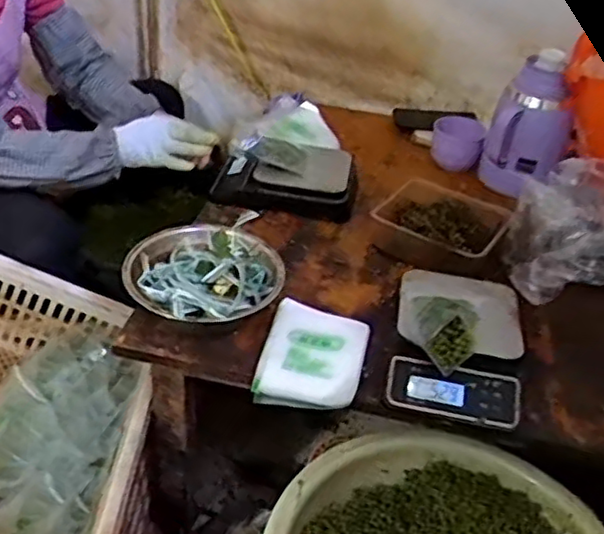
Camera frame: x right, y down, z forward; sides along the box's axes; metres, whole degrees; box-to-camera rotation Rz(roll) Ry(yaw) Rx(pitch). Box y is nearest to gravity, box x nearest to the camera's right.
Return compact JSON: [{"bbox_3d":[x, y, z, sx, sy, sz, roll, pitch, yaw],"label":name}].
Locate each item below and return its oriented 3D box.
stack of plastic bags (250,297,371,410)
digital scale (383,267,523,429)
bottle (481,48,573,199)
[{"bbox_3d":[0.015,0.103,0.810,0.114,0.032,0.147,12,36,9],"label":"stack of plastic bags"},{"bbox_3d":[0.185,0.080,0.817,0.147,0.067,0.205,9,36,6],"label":"digital scale"},{"bbox_3d":[0.374,-0.240,1.135,0.134,0.213,0.116,18,38,17],"label":"bottle"}]

